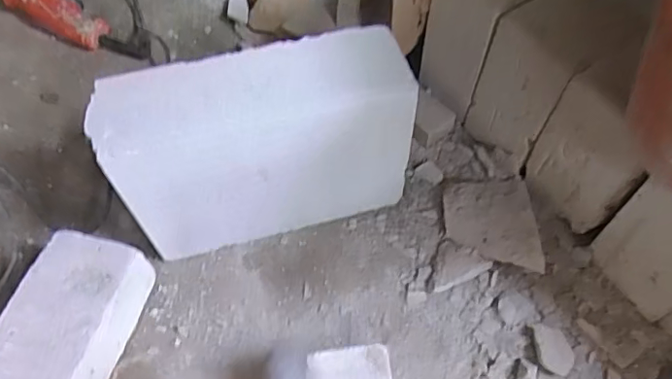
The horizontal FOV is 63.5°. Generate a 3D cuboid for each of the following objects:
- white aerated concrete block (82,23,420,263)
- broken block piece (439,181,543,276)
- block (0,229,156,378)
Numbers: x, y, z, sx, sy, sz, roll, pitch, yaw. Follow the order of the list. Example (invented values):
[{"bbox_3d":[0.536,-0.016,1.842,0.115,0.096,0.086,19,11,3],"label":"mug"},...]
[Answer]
[{"bbox_3d":[-0.071,-0.041,0.583,0.294,0.206,0.116,-12,60,-7],"label":"white aerated concrete block"},{"bbox_3d":[0.178,0.035,0.628,0.099,0.019,0.126,-7,52,13],"label":"broken block piece"},{"bbox_3d":[-0.275,0.150,0.547,0.108,0.077,0.200,13,61,8],"label":"block"}]

